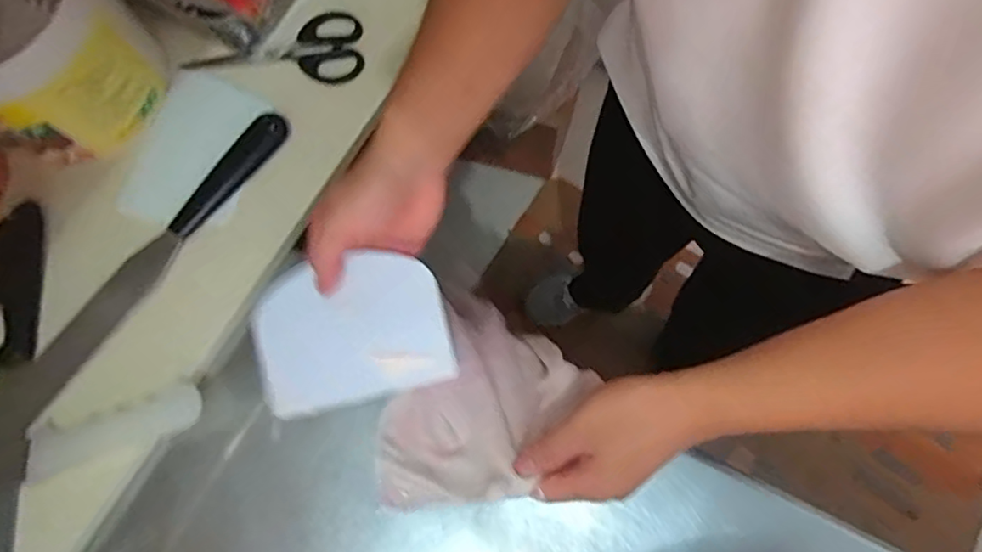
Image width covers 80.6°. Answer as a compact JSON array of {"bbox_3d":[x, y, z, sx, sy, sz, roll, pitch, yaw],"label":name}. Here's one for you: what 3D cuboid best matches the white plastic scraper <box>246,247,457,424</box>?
[{"bbox_3d":[-0.094,0.036,0.383,0.126,0.004,0.092,-15,84,3],"label":"white plastic scraper"}]

